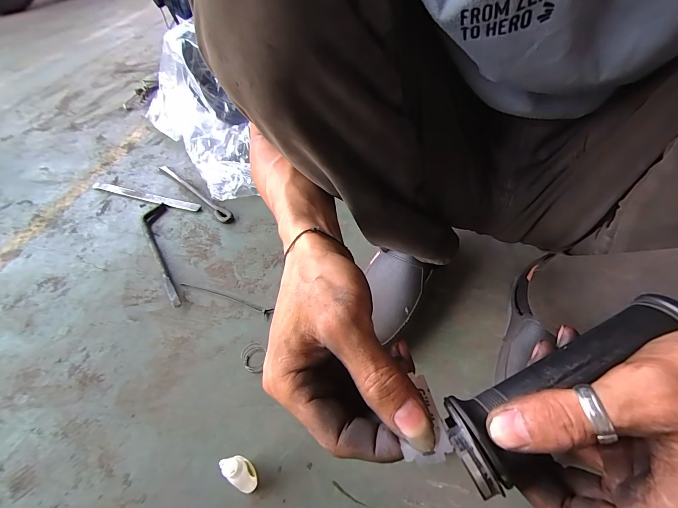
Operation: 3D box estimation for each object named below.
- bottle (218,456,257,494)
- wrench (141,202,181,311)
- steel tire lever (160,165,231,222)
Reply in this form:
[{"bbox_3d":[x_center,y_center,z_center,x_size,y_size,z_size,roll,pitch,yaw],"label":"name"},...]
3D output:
[{"bbox_3d":[-0.100,0.223,0.337,0.022,0.081,0.022,-3,49,3],"label":"bottle"},{"bbox_3d":[-0.322,-0.005,0.594,0.040,0.012,0.277,-24,51,-15],"label":"wrench"},{"bbox_3d":[-0.320,-0.143,0.727,0.026,0.008,0.295,-37,56,-25],"label":"steel tire lever"}]

